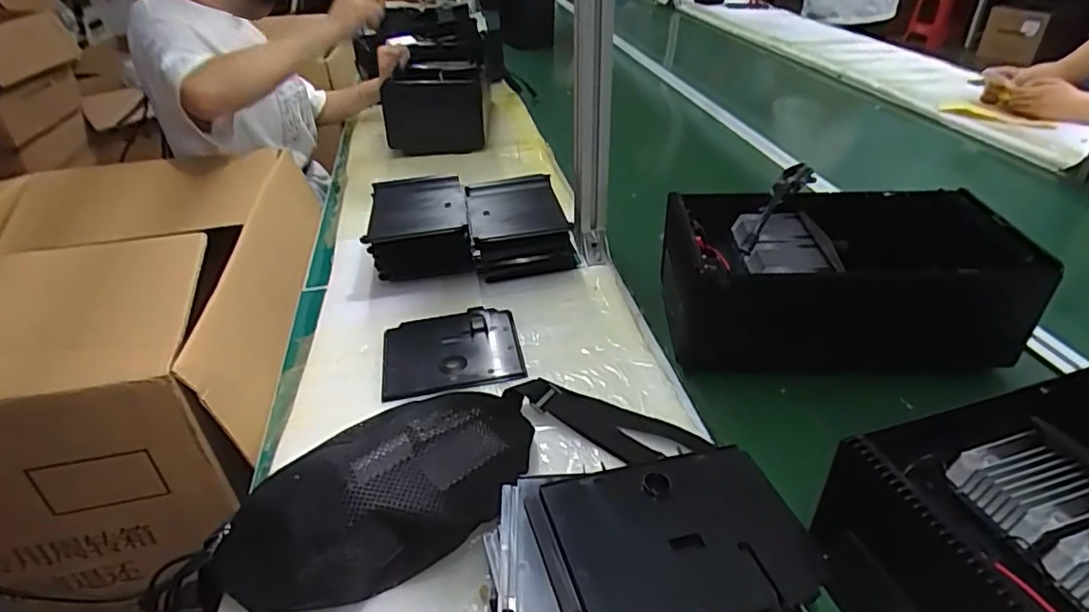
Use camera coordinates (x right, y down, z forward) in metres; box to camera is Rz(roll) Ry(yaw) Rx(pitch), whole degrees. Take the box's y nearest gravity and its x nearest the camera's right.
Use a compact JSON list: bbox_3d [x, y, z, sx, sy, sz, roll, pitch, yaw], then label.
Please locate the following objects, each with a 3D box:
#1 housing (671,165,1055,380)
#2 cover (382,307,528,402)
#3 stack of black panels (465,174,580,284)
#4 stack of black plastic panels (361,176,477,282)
[{"bbox_3d":[0.321,-0.041,0.694,0.343,0.130,0.216,-1,35,2],"label":"housing"},{"bbox_3d":[-0.109,0.049,0.704,0.158,0.007,0.138,-7,35,-7],"label":"cover"},{"bbox_3d":[-0.040,-0.124,0.894,0.137,0.068,0.210,-7,35,-7],"label":"stack of black panels"},{"bbox_3d":[-0.172,-0.106,0.857,0.125,0.093,0.176,-8,35,-7],"label":"stack of black plastic panels"}]

